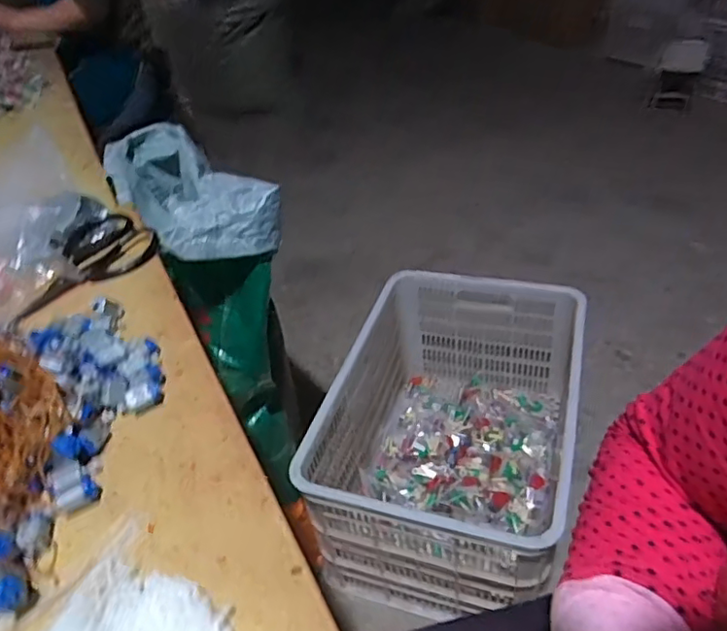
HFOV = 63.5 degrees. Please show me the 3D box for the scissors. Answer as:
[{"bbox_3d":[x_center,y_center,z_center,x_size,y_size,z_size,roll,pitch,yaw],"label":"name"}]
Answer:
[{"bbox_3d":[-0.318,-0.061,0.651,0.177,0.028,0.090,-35,45,-29],"label":"scissors"}]

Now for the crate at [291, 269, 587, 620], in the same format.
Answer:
[{"bbox_3d":[0.166,0.219,1.160,0.426,0.308,0.606,7,41,19],"label":"crate"}]

